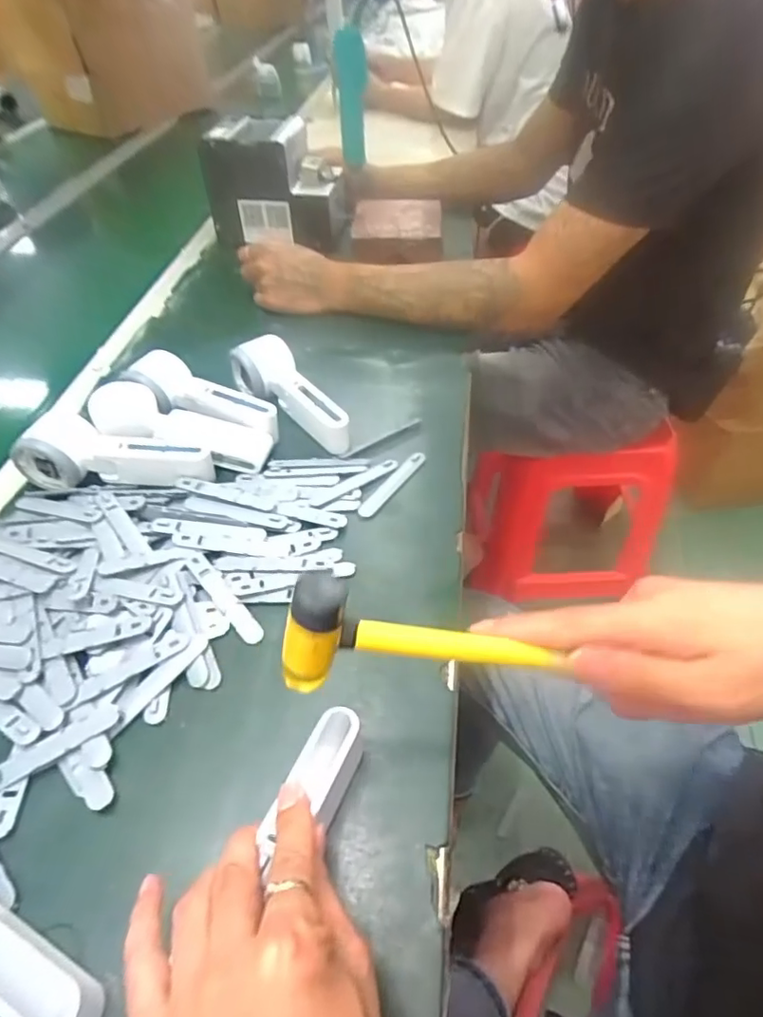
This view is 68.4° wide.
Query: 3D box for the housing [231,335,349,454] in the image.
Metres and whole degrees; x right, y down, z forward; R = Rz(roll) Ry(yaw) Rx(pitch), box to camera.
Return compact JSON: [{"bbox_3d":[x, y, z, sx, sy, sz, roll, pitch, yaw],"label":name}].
[{"bbox_3d":[-0.094,-0.115,0.564,0.052,0.054,0.157,-27,52,-20],"label":"housing"}]

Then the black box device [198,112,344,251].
[{"bbox_3d":[-0.156,-0.497,0.861,0.193,0.144,0.137,1,48,4],"label":"black box device"}]

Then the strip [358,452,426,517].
[{"bbox_3d":[0.011,-0.023,0.509,0.014,0.004,0.091,28,55,26],"label":"strip"}]

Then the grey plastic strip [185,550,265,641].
[{"bbox_3d":[-0.121,0.067,0.428,0.015,0.004,0.093,-35,65,-25],"label":"grey plastic strip"}]

